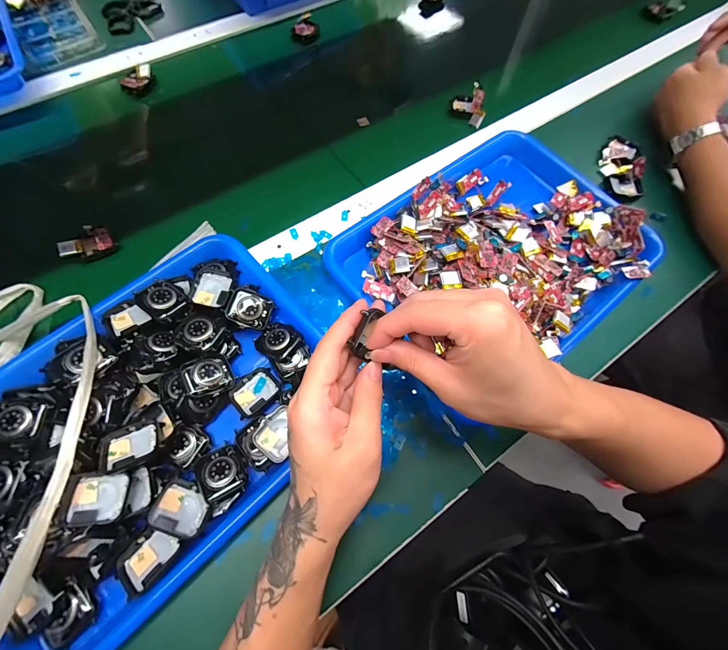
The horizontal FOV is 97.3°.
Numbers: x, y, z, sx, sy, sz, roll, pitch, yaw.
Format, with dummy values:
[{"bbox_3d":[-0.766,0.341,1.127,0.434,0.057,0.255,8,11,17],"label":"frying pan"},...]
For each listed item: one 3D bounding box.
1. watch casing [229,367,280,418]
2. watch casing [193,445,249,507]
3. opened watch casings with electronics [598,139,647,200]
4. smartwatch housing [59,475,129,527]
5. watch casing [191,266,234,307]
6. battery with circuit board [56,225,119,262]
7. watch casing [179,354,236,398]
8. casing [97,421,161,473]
[{"bbox_3d":[-0.105,0.065,0.313,0.043,0.018,0.035,-38,75,-15],"label":"watch casing"},{"bbox_3d":[-0.123,0.128,0.277,0.036,0.013,0.042,-26,67,-31],"label":"watch casing"},{"bbox_3d":[0.363,-0.225,0.444,0.049,0.024,0.103,13,69,3],"label":"opened watch casings with electronics"},{"bbox_3d":[-0.207,0.137,0.253,0.038,0.022,0.034,-4,69,-4],"label":"smartwatch housing"},{"bbox_3d":[-0.153,-0.039,0.326,0.036,0.007,0.046,1,69,-2],"label":"watch casing"},{"bbox_3d":[-0.318,-0.094,0.371,0.051,0.021,0.031,-28,73,-12],"label":"battery with circuit board"},{"bbox_3d":[-0.142,0.046,0.294,0.040,0.011,0.037,-20,73,-40],"label":"watch casing"},{"bbox_3d":[-0.193,0.099,0.266,0.043,0.011,0.035,-22,49,-14],"label":"casing"}]

